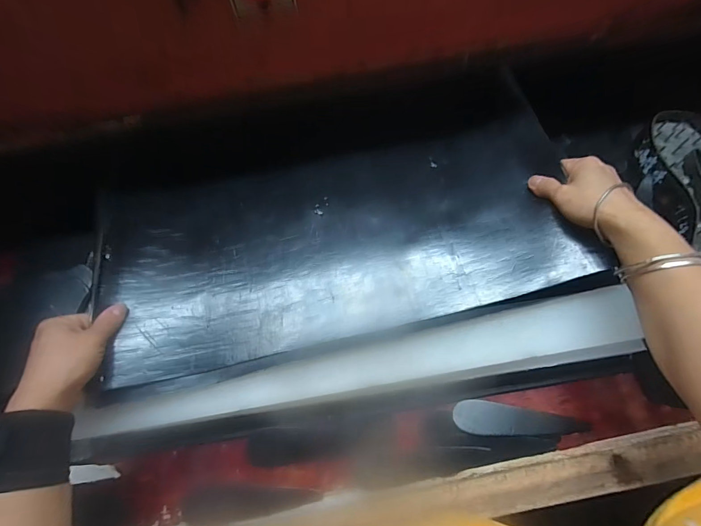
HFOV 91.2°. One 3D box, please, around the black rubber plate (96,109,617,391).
[{"bbox_3d":[-0.017,-0.050,0.408,0.525,0.038,0.276,-13,64,-4],"label":"black rubber plate"}]

